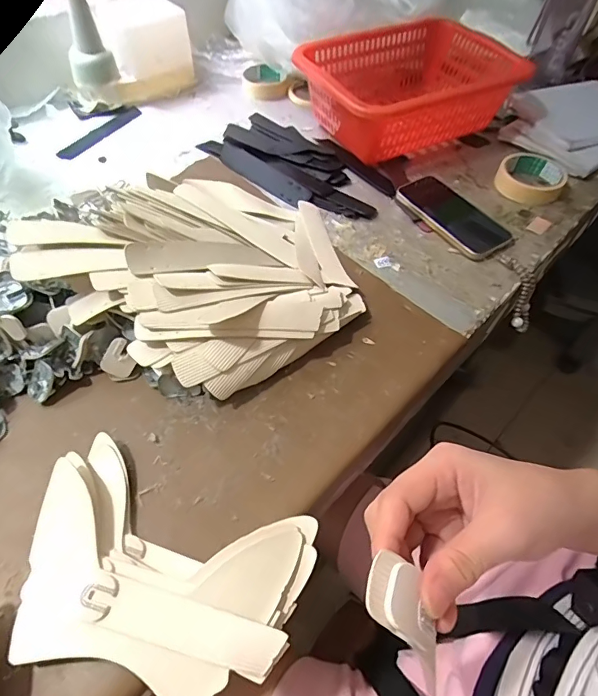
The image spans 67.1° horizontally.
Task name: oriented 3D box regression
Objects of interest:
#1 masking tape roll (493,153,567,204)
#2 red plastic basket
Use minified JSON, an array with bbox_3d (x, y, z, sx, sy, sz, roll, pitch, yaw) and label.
[{"bbox_3d":[0.340,-0.250,0.664,0.089,0.032,0.101,27,58,16],"label":"masking tape roll"},{"bbox_3d":[0.156,-0.412,0.714,0.307,0.127,0.230,-27,60,-20],"label":"red plastic basket"}]

